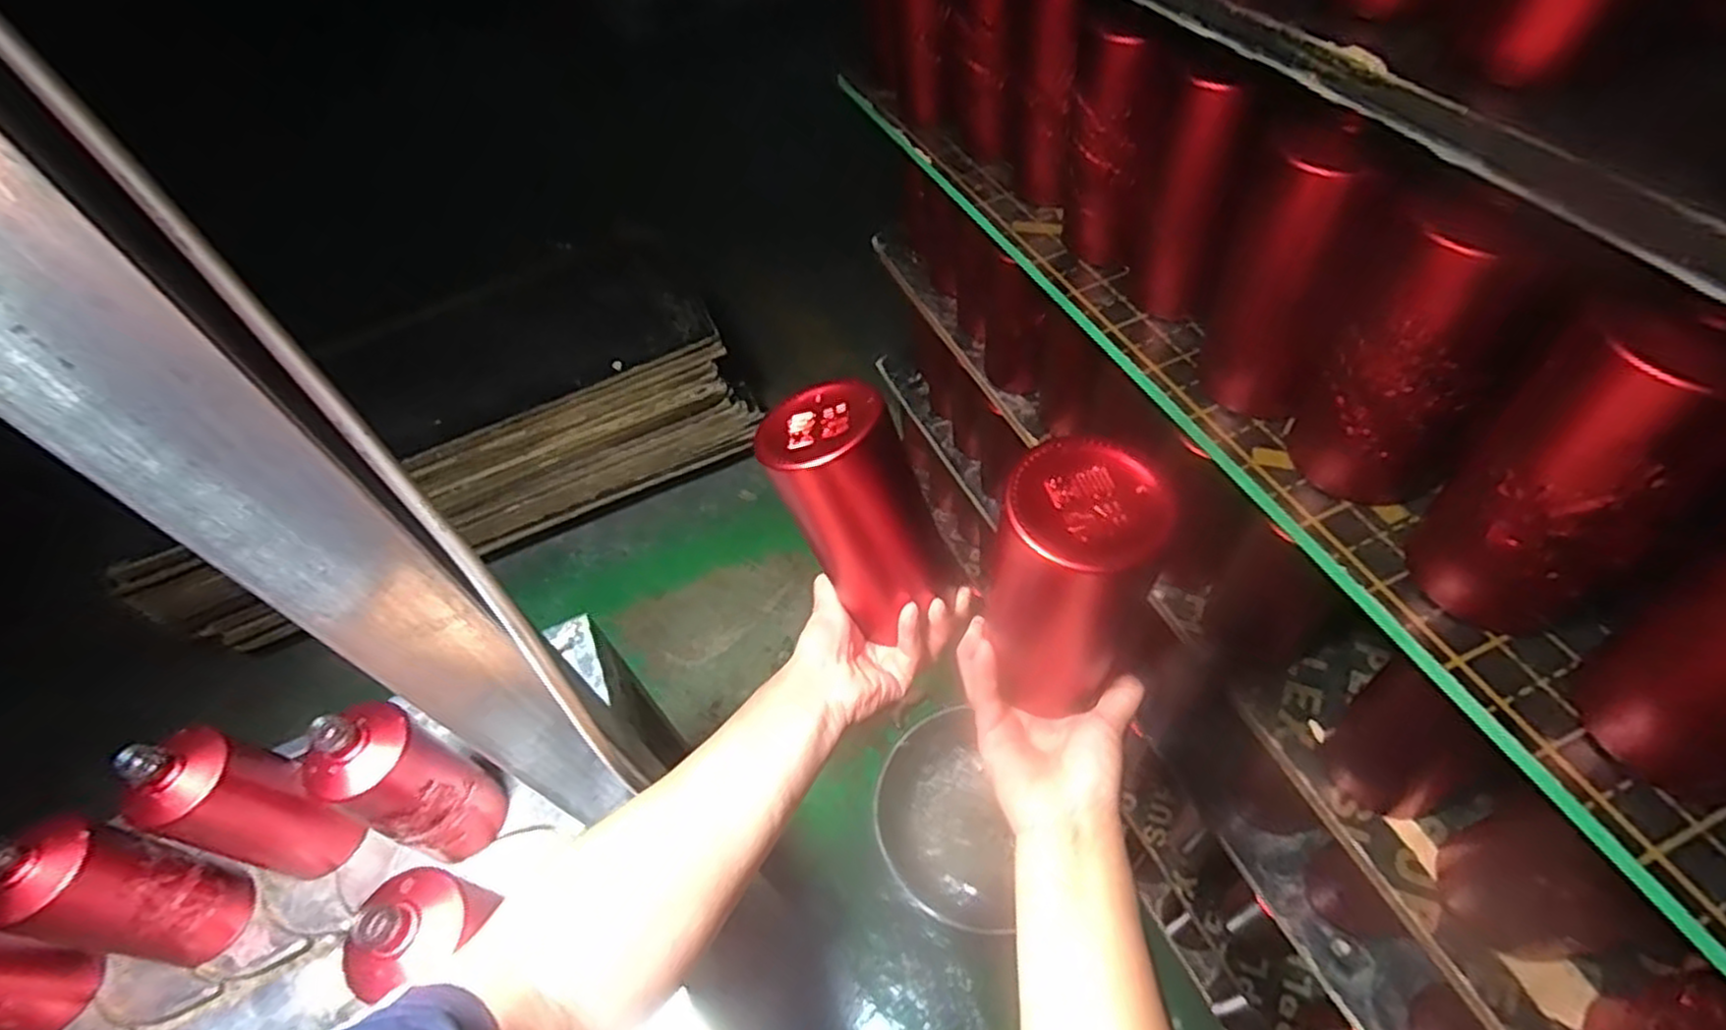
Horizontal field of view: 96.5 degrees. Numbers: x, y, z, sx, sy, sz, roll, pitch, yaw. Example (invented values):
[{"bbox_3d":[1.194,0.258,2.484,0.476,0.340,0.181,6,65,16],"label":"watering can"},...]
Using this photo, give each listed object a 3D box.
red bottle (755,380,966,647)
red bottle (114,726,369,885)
[{"bbox_3d":[0.002,0.003,0.502,0.071,0.172,0.070,-42,37,-25],"label":"red bottle"},{"bbox_3d":[-0.534,0.256,0.672,0.087,0.195,0.077,11,55,11],"label":"red bottle"}]

